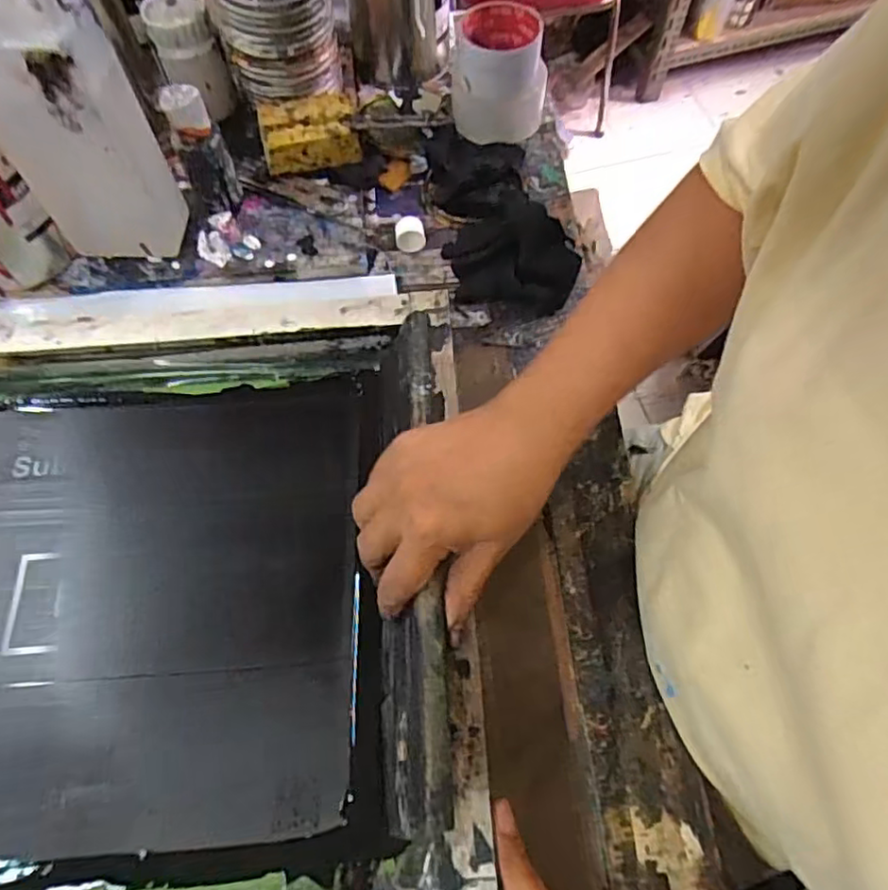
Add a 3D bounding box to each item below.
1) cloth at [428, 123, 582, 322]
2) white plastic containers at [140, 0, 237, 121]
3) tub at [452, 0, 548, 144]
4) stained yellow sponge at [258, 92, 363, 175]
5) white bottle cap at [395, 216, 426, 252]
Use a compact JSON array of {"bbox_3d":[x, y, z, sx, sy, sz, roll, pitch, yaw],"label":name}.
[{"bbox_3d":[0.045,-0.226,0.594,0.105,0.040,0.230,-13,64,-4],"label":"cloth"},{"bbox_3d":[-0.251,-0.384,0.626,0.061,0.098,0.065,-20,65,-8],"label":"white plastic containers"},{"bbox_3d":[0.058,-0.380,0.650,0.092,0.106,0.083,2,64,3],"label":"tub"},{"bbox_3d":[-0.133,-0.308,0.624,0.096,0.040,0.072,-12,64,-5],"label":"stained yellow sponge"},{"bbox_3d":[-0.032,-0.199,0.588,0.027,0.025,0.019,-1,63,2],"label":"white bottle cap"}]

